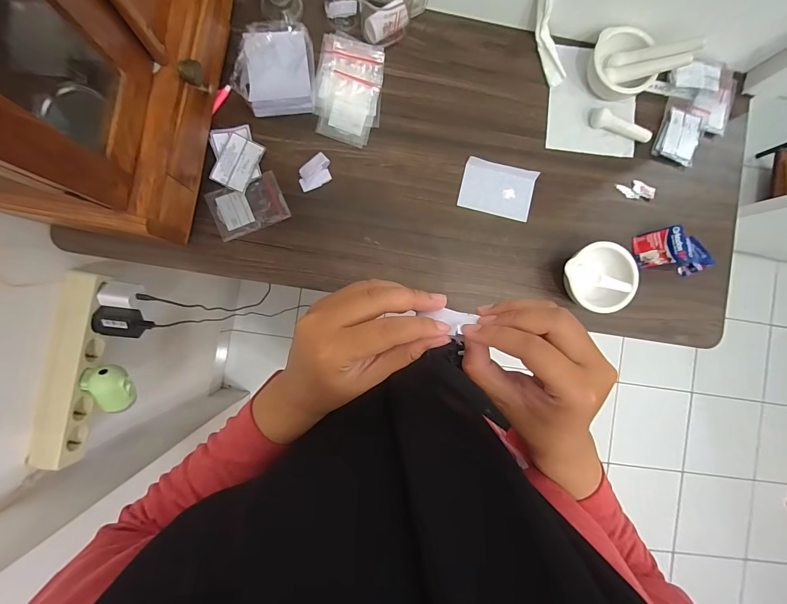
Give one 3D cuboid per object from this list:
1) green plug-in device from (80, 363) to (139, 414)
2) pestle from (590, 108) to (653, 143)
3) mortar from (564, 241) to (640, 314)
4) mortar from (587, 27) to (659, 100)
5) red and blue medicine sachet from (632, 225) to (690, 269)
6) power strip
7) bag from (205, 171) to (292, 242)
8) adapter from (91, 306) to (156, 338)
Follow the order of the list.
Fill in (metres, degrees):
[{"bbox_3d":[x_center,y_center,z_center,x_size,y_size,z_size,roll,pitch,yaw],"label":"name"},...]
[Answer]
[{"bbox_3d":[-0.439,0.134,0.545,0.050,0.056,0.076,-20,90,-4],"label":"green plug-in device"},{"bbox_3d":[0.351,-0.270,0.533,0.094,0.021,0.021,14,88,-3],"label":"pestle"},{"bbox_3d":[0.294,-0.034,0.511,0.096,0.046,0.094,0,89,-4],"label":"mortar"},{"bbox_3d":[0.338,-0.354,0.523,0.081,0.048,0.085,-2,89,-4],"label":"mortar"},{"bbox_3d":[0.398,-0.081,0.522,0.009,0.062,0.057,16,69,-40],"label":"red and blue medicine sachet"},{"bbox_3d":[-0.485,0.099,0.531,0.043,0.053,0.284,10,88,-4],"label":"power strip"},{"bbox_3d":[-0.208,-0.137,0.498,0.101,0.008,0.068,-23,90,-4],"label":"bag"},{"bbox_3d":[-0.422,0.032,0.544,0.066,0.039,0.042,10,88,-4],"label":"adapter"}]

